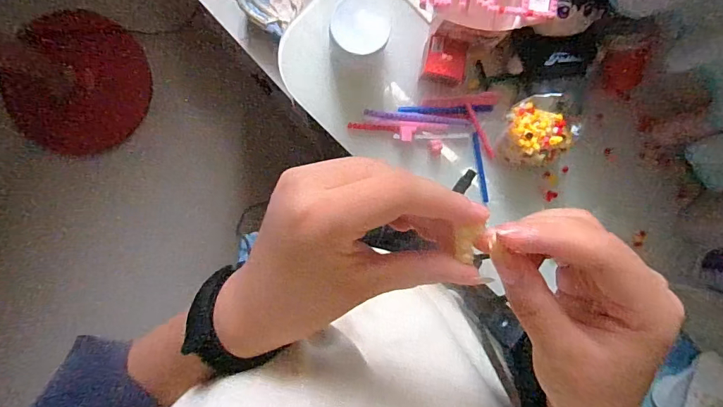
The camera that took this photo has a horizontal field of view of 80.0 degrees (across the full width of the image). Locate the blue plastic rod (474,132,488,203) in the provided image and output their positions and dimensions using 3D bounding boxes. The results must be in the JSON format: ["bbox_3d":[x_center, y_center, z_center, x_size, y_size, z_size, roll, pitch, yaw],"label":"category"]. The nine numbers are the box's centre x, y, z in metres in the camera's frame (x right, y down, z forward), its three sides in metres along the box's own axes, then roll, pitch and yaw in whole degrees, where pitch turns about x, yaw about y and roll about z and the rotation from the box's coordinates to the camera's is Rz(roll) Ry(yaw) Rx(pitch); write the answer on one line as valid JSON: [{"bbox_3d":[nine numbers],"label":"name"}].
[{"bbox_3d":[0.171,-0.051,0.616,0.009,0.010,0.099,-12,91,-5],"label":"blue plastic rod"}]

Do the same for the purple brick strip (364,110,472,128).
[{"bbox_3d":[0.081,-0.121,0.607,0.150,0.005,0.013,6,89,-5],"label":"purple brick strip"}]

